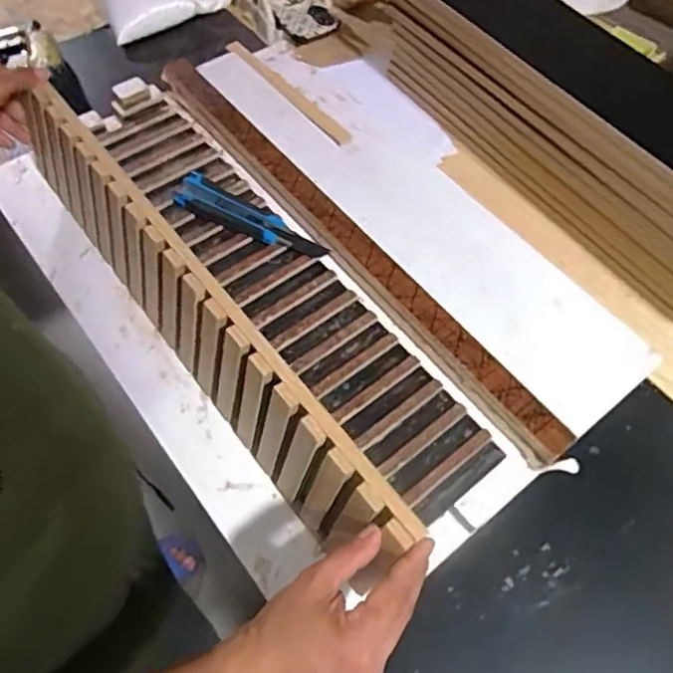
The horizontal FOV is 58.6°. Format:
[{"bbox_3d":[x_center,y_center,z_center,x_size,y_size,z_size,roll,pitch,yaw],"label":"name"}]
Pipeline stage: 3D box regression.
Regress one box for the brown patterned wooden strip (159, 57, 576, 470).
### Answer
[{"bbox_3d":[0.000,-0.109,0.628,0.035,0.030,0.607,-35,67,-19],"label":"brown patterned wooden strip"}]

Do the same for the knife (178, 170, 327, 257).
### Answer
[{"bbox_3d":[-0.092,-0.122,0.626,0.167,0.023,0.036,28,63,13],"label":"knife"}]

